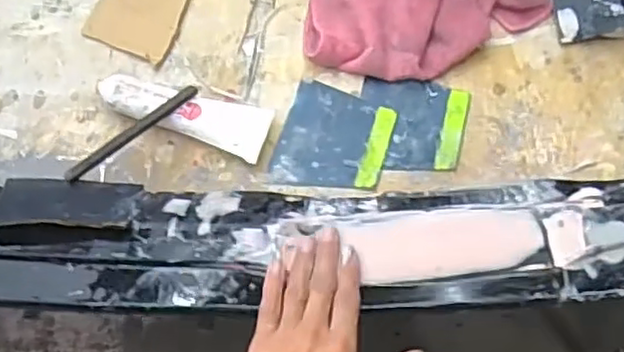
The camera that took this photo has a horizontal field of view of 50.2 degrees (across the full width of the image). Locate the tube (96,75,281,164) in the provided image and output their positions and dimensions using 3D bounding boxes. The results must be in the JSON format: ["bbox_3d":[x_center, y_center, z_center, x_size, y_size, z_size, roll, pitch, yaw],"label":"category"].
[{"bbox_3d":[-0.120,-0.058,0.618,0.164,0.028,0.048,16,65,11],"label":"tube"}]

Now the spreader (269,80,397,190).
[{"bbox_3d":[0.021,-0.036,0.610,0.098,0.009,0.105,13,65,9],"label":"spreader"}]

